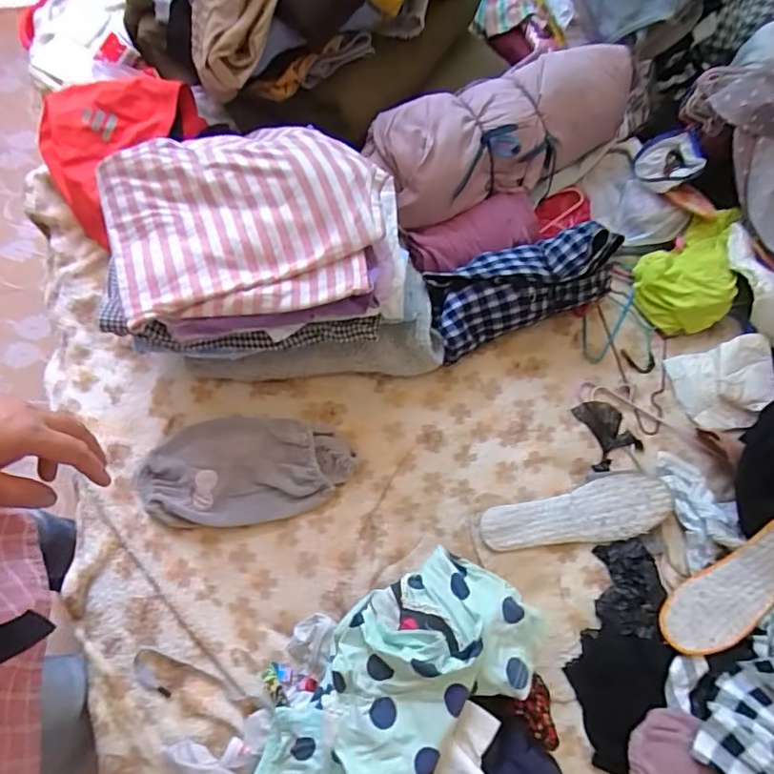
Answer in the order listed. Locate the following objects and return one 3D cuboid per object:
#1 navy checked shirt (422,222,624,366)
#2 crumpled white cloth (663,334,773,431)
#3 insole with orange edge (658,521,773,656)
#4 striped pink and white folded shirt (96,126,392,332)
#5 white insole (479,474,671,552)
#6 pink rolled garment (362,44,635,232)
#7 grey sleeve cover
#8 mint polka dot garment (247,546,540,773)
[{"bbox_3d":[0.191,-0.140,0.772,0.271,0.102,0.122,-21,70,2],"label":"navy checked shirt"},{"bbox_3d":[0.506,-0.005,0.794,0.146,0.035,0.123,-11,69,-7],"label":"crumpled white cloth"},{"bbox_3d":[0.428,0.236,0.635,0.222,0.058,0.076,-44,75,9],"label":"insole with orange edge"},{"bbox_3d":[-0.159,-0.201,0.624,0.321,0.039,0.243,-9,69,-7],"label":"striped pink and white folded shirt"},{"bbox_3d":[0.252,0.170,0.707,0.254,0.014,0.075,-10,69,-7],"label":"white insole"},{"bbox_3d":[0.186,-0.391,0.828,0.437,0.112,0.149,-25,72,-14],"label":"pink rolled garment"},{"bbox_3d":[-0.180,0.108,0.696,0.272,0.041,0.140,0,68,-3],"label":"grey sleeve cover"},{"bbox_3d":[0.000,0.316,0.531,0.328,0.076,0.162,-43,76,-8],"label":"mint polka dot garment"}]

